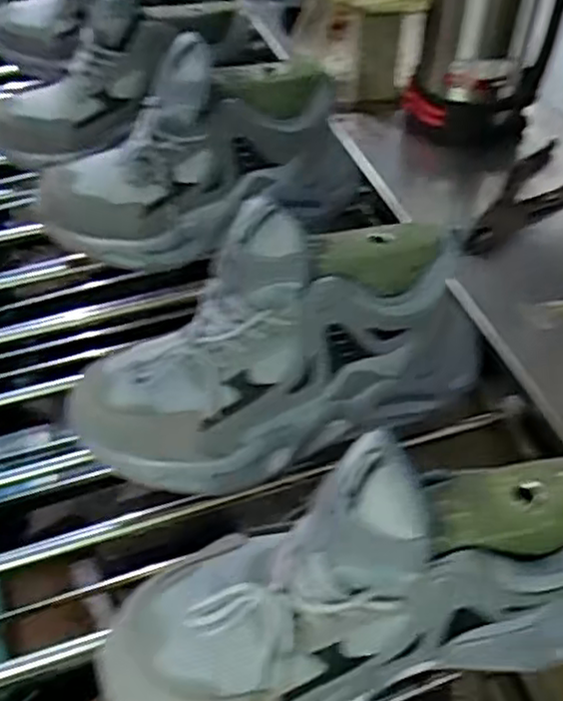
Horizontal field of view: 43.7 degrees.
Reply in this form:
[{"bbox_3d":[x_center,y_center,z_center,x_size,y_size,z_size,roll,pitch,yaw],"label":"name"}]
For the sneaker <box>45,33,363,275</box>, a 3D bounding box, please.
[{"bbox_3d":[-0.064,-0.179,0.641,0.309,0.167,0.088,-19,52,-15],"label":"sneaker"}]

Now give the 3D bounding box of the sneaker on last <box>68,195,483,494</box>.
[{"bbox_3d":[0.007,-0.010,0.480,0.303,0.134,0.098,-18,52,-15],"label":"sneaker on last"}]

